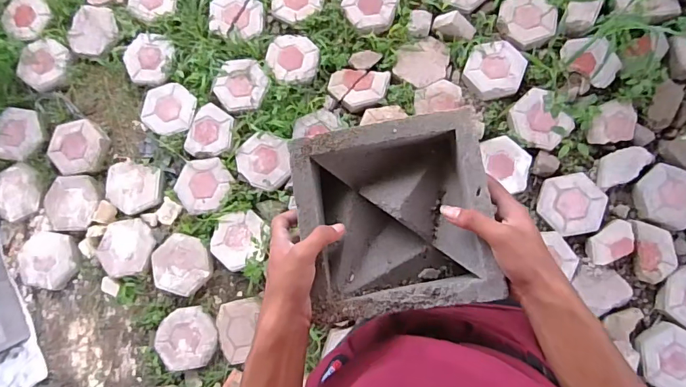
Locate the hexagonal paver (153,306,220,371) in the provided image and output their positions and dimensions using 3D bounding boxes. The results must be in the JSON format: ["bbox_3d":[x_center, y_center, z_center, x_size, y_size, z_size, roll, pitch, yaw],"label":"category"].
[{"bbox_3d":[-0.525,0.483,1.454,0.189,0.048,0.195,-4,83,4],"label":"hexagonal paver"}]

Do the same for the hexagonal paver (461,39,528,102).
[{"bbox_3d":[0.539,-0.441,1.549,0.196,0.054,0.210,20,85,7],"label":"hexagonal paver"}]

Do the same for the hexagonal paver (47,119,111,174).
[{"bbox_3d":[-0.984,-0.170,1.620,0.200,0.058,0.216,-42,82,-1],"label":"hexagonal paver"}]

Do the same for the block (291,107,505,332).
[{"bbox_3d":[0.055,0.026,0.475,0.191,0.059,0.194,-10,82,4],"label":"block"}]

